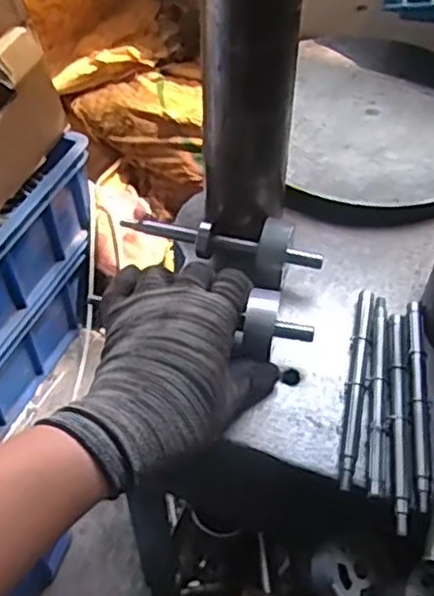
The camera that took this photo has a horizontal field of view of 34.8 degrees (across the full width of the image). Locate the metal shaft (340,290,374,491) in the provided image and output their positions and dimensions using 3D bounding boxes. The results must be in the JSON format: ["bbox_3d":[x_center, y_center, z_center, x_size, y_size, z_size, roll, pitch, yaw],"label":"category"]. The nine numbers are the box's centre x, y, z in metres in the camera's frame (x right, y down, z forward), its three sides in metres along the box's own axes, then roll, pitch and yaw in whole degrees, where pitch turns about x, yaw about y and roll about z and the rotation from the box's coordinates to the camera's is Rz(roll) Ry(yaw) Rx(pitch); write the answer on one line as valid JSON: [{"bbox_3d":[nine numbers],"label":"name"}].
[{"bbox_3d":[0.099,0.059,0.486,0.012,0.010,0.162,9,51,8],"label":"metal shaft"}]

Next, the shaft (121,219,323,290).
[{"bbox_3d":[0.001,-0.041,0.540,0.155,0.047,0.039,15,52,13],"label":"shaft"}]

